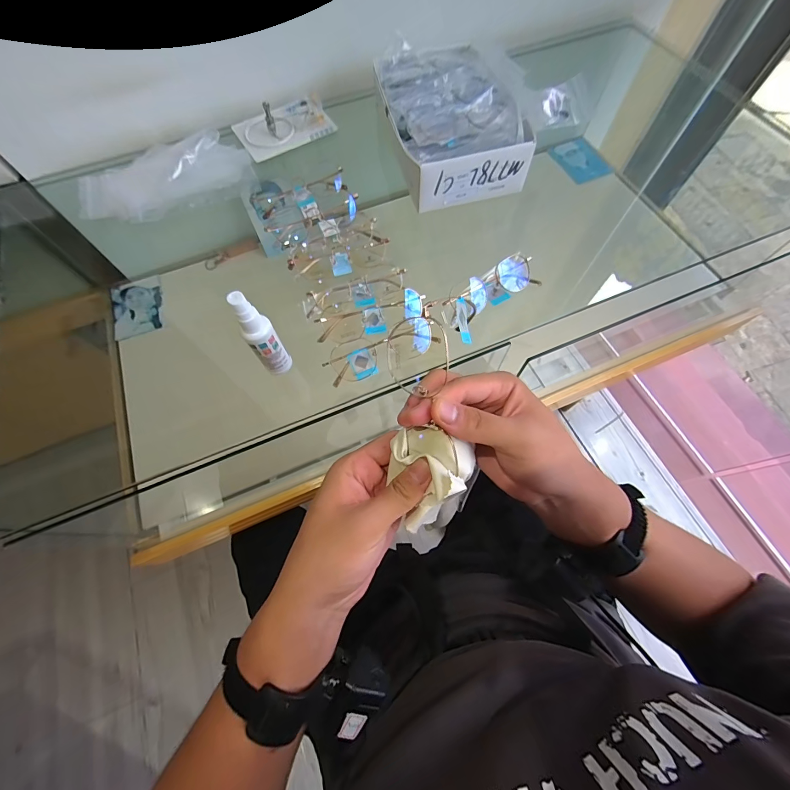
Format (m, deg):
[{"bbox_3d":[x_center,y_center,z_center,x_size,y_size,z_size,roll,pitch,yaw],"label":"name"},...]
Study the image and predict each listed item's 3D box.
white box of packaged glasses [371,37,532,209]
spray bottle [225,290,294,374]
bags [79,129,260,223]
[{"bbox_3d":[0.077,-0.404,0.503,0.179,0.069,0.266,-12,67,-5],"label":"white box of packaged glasses"},{"bbox_3d":[-0.130,-0.056,0.339,0.027,0.106,0.023,-24,69,-9],"label":"spray bottle"},{"bbox_3d":[-0.338,-0.325,0.508,0.244,0.033,0.142,-19,68,-7],"label":"bags"}]

